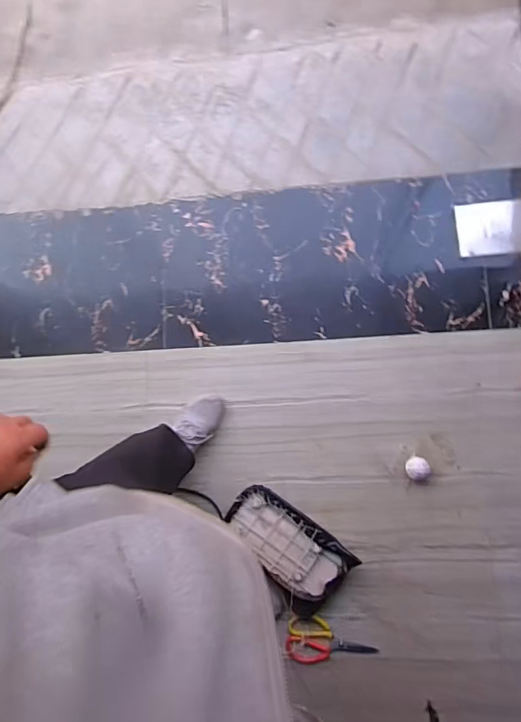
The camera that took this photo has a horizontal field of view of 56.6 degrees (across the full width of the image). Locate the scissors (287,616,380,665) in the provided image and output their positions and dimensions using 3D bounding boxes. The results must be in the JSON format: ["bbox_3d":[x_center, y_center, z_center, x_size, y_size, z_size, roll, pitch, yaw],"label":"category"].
[{"bbox_3d":[0.164,0.660,1.125,0.214,0.017,0.102,14,83,-7],"label":"scissors"}]

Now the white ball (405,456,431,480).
[{"bbox_3d":[0.374,0.256,1.156,0.054,0.050,0.052,0,85,6],"label":"white ball"}]

